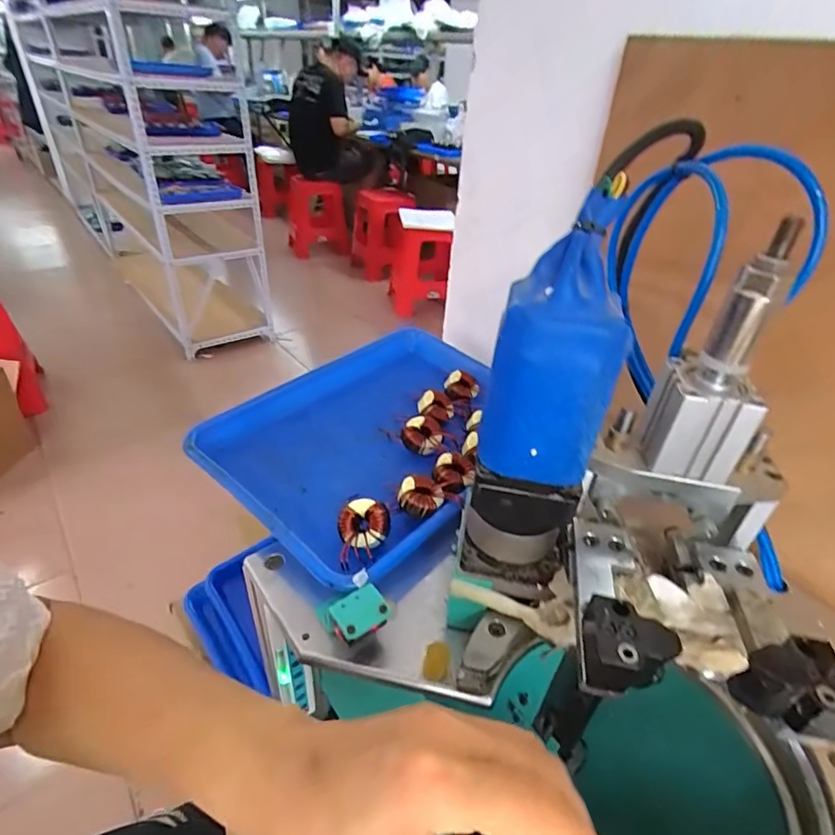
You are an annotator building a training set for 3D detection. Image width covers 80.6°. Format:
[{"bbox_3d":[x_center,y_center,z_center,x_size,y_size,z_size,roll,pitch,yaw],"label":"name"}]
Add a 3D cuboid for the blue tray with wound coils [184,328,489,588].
[{"bbox_3d":[-0.033,0.016,0.520,0.253,0.046,0.340,28,42,29],"label":"blue tray with wound coils"}]

